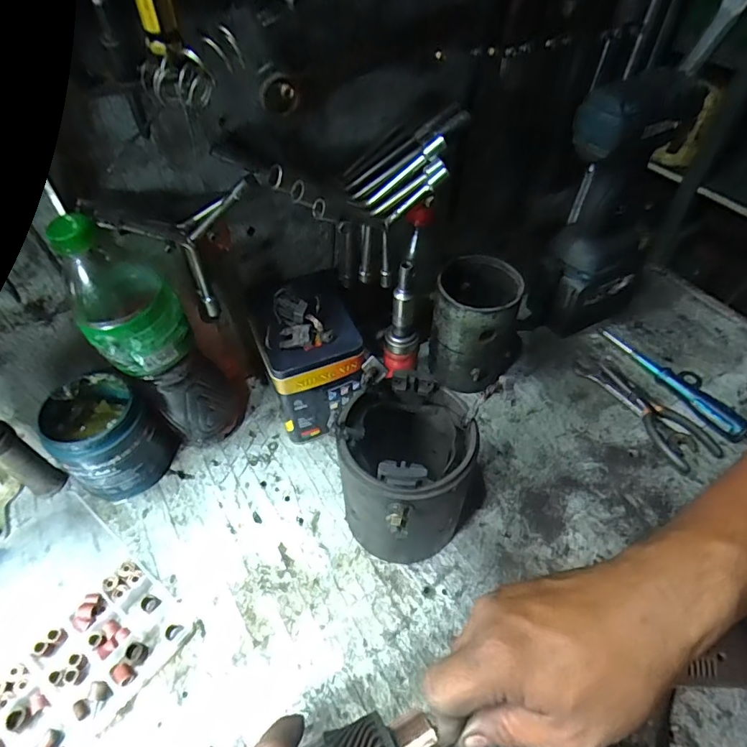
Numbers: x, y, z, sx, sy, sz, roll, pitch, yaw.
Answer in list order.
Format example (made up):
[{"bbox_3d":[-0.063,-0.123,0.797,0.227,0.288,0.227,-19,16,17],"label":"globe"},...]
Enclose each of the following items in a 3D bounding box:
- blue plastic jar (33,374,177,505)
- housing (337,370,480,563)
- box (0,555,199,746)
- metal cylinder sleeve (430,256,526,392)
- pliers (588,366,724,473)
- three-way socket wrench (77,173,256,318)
[{"bbox_3d":[-0.266,0.066,0.489,0.085,0.100,0.091,0,50,0],"label":"blue plastic jar"},{"bbox_3d":[0.025,0.092,0.429,0.104,0.161,0.117,15,52,12],"label":"housing"},{"bbox_3d":[-0.243,0.244,0.397,0.096,0.018,0.169,30,57,23],"label":"box"},{"bbox_3d":[0.123,-0.055,0.567,0.102,0.141,0.106,14,52,12],"label":"metal cylinder sleeve"},{"bbox_3d":[0.315,0.041,0.553,0.066,0.018,0.148,-22,54,-17],"label":"pliers"},{"bbox_3d":[-0.156,-0.102,0.414,0.128,0.112,0.031,-16,51,-13],"label":"three-way socket wrench"}]

